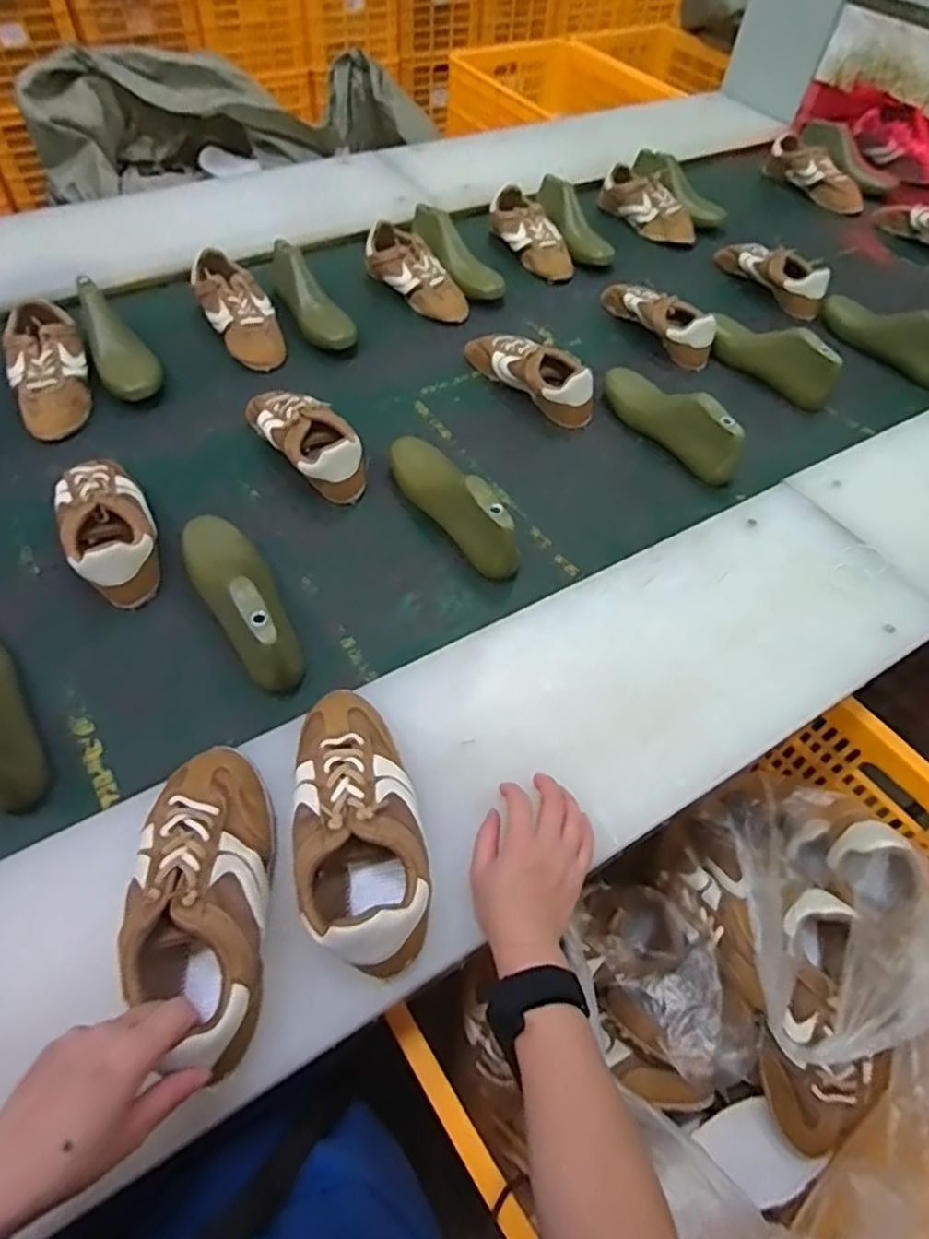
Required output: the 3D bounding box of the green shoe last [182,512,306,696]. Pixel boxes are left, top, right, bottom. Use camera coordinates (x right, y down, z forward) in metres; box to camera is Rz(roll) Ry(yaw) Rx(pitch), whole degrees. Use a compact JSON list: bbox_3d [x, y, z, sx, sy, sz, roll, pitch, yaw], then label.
[{"bbox_3d":[-0.237,-0.036,0.694,0.068,0.084,0.237,-29,62,-22],"label":"green shoe last"}]

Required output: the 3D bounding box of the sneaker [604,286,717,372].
[{"bbox_3d":[0.303,-0.492,1.076,0.073,0.065,0.235,-32,63,-23],"label":"sneaker"}]

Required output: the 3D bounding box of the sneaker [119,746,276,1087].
[{"bbox_3d":[-0.190,0.194,0.480,0.091,0.075,0.222,-8,49,-9],"label":"sneaker"}]

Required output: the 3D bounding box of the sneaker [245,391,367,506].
[{"bbox_3d":[-0.207,-0.238,0.848,0.085,0.067,0.216,-33,63,-24],"label":"sneaker"}]

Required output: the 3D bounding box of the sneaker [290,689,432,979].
[{"bbox_3d":[-0.084,0.153,0.522,0.092,0.067,0.221,-8,56,-9],"label":"sneaker"}]

